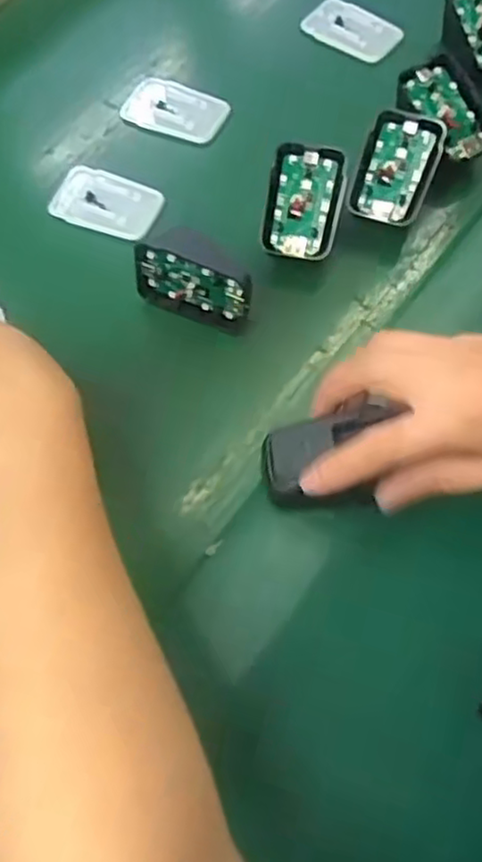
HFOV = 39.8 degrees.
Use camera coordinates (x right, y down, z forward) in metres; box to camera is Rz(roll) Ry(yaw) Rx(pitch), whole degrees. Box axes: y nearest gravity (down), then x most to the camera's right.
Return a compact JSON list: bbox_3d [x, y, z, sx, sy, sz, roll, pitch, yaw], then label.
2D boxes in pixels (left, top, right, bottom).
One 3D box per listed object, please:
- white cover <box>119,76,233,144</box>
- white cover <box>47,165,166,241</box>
[{"bbox_3d":[-0.045,-0.225,0.465,0.070,0.013,0.041,19,68,9],"label":"white cover"},{"bbox_3d":[-0.086,-0.149,0.433,0.068,0.010,0.043,16,68,7],"label":"white cover"}]

